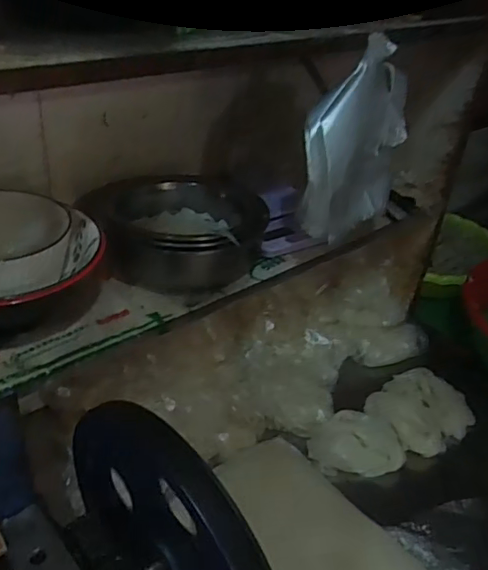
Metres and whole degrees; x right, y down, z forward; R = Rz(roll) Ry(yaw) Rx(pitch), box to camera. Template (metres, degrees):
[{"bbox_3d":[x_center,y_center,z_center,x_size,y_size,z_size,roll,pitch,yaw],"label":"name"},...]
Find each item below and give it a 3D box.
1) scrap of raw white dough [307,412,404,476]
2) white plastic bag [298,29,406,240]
[{"bbox_3d":[0.167,0.237,0.848,0.138,0.058,0.093,7,34,3],"label":"scrap of raw white dough"},{"bbox_3d":[0.132,-0.169,0.673,0.056,0.195,0.168,28,40,30],"label":"white plastic bag"}]

